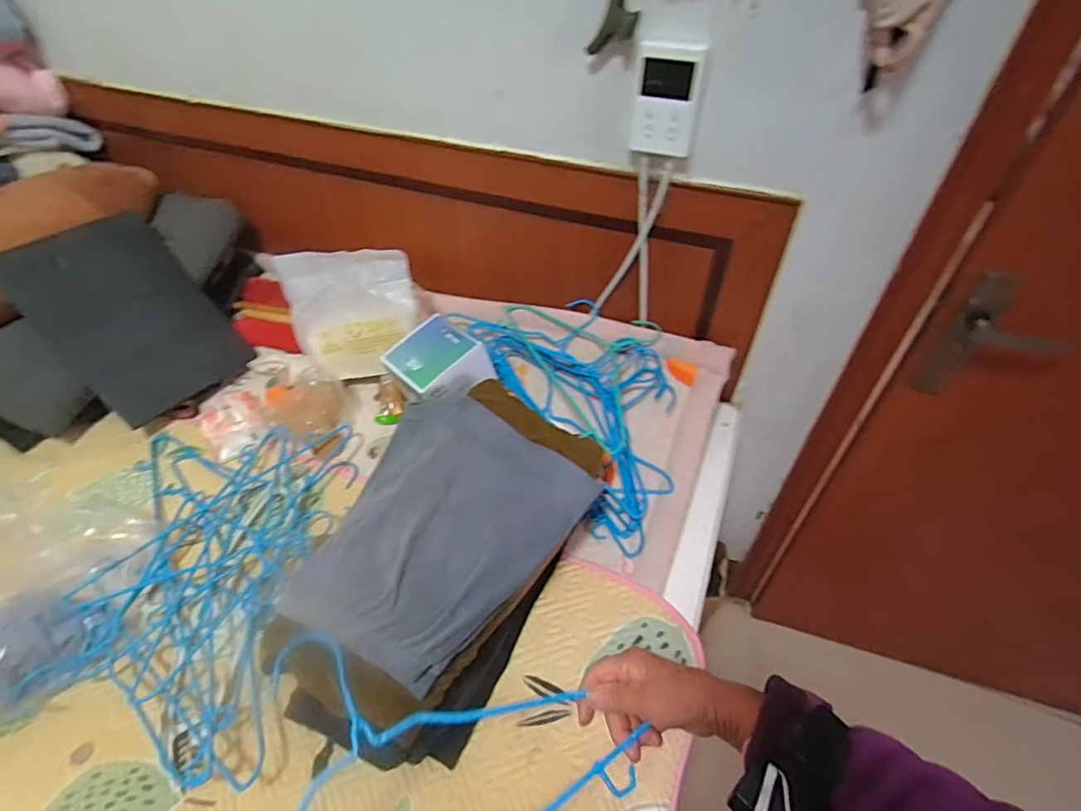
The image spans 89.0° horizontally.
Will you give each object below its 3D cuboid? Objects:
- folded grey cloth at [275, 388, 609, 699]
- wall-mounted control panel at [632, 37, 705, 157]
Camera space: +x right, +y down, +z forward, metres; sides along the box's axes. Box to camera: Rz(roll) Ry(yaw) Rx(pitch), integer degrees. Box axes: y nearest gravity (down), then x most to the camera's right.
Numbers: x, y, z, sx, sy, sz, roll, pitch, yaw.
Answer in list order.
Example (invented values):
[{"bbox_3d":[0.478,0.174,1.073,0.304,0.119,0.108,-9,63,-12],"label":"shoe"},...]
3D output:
[{"bbox_3d":[-0.124,0.134,0.676,0.292,0.070,0.355,22,50,20],"label":"folded grey cloth"},{"bbox_3d":[0.166,-0.401,0.727,0.080,0.126,0.032,7,46,7],"label":"wall-mounted control panel"}]

